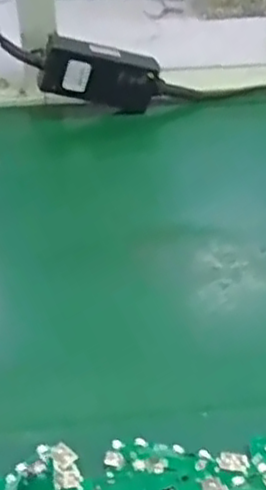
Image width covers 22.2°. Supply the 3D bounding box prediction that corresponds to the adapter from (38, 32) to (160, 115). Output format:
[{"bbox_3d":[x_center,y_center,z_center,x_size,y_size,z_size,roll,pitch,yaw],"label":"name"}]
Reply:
[{"bbox_3d":[-0.031,-0.168,0.674,0.114,0.053,0.034,10,38,-18],"label":"adapter"}]

